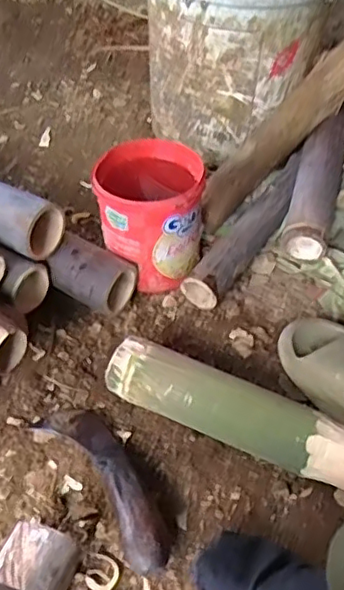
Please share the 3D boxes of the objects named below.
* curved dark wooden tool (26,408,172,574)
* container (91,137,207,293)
[{"bbox_3d":[-0.066,0.190,0.655,0.065,0.039,0.218,-27,55,-25],"label":"curved dark wooden tool"},{"bbox_3d":[-0.032,-0.106,0.842,0.140,0.156,0.145,0,47,-4],"label":"container"}]

